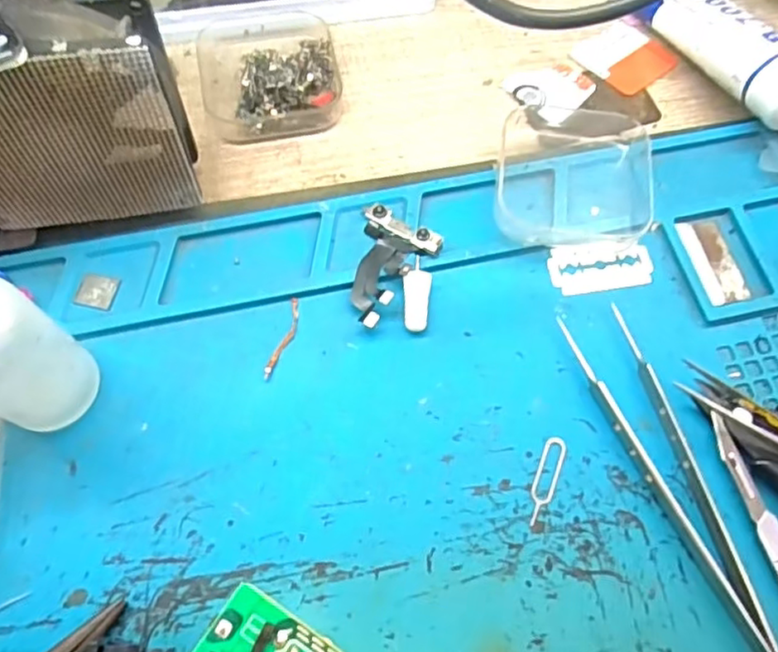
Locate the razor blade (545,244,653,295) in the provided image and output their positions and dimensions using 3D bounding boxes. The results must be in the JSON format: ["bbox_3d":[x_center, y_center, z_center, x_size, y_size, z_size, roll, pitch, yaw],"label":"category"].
[{"bbox_3d":[0.088,-0.024,0.261,0.043,0.004,0.021,-3,68,-3],"label":"razor blade"}]

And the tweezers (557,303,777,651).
[{"bbox_3d":[0.105,0.062,0.221,0.025,0.009,0.151,-18,69,-9],"label":"tweezers"}]

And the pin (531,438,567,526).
[{"bbox_3d":[0.057,0.056,0.228,0.008,0.004,0.033,21,69,8],"label":"pin"}]

